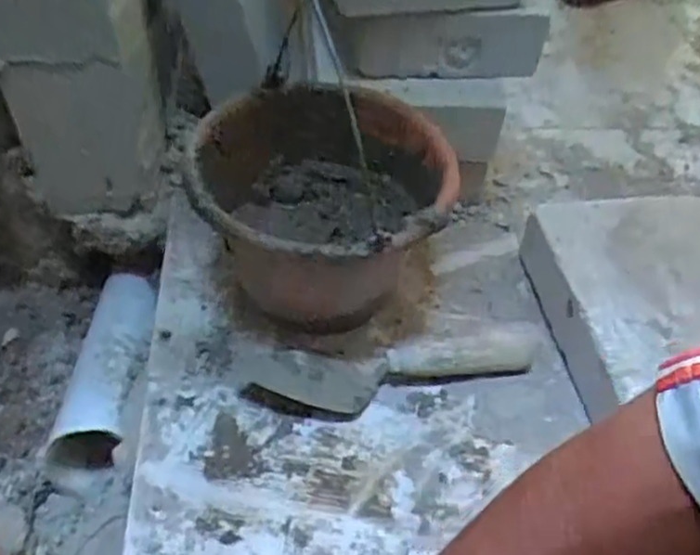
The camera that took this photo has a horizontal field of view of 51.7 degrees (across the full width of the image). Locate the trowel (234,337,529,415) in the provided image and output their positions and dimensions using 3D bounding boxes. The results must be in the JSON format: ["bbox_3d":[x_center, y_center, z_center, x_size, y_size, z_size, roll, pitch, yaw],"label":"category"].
[{"bbox_3d":[0.042,0.085,0.670,0.269,0.033,0.068,-5,47,-9],"label":"trowel"}]

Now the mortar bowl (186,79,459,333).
[{"bbox_3d":[-0.023,-0.072,0.727,0.235,0.170,0.286,10,47,6],"label":"mortar bowl"}]

